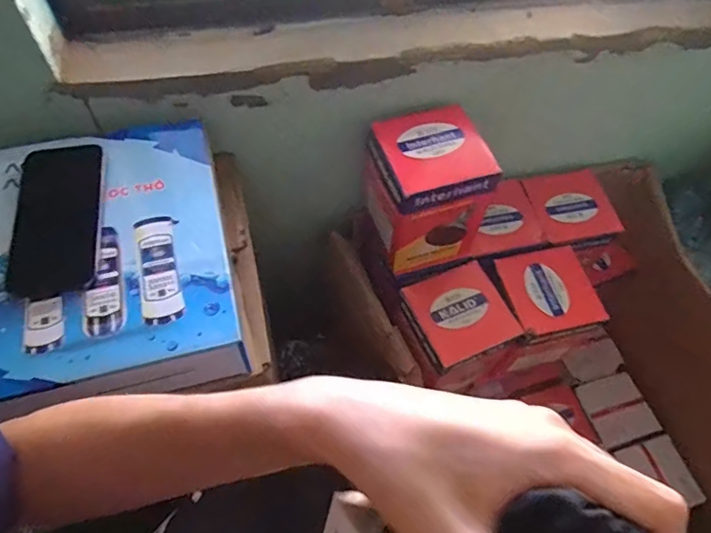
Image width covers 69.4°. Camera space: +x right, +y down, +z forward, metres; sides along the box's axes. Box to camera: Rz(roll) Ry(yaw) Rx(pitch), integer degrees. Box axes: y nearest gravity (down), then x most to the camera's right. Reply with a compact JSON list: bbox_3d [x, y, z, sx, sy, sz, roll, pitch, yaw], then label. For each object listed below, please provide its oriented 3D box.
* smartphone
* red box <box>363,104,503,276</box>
[{"bbox_3d":[-0.280,-0.047,0.482,0.079,0.013,0.164,-7,60,-7],"label":"smartphone"},{"bbox_3d":[0.089,-0.095,0.663,0.125,0.162,0.127,-16,62,-12],"label":"red box"}]

